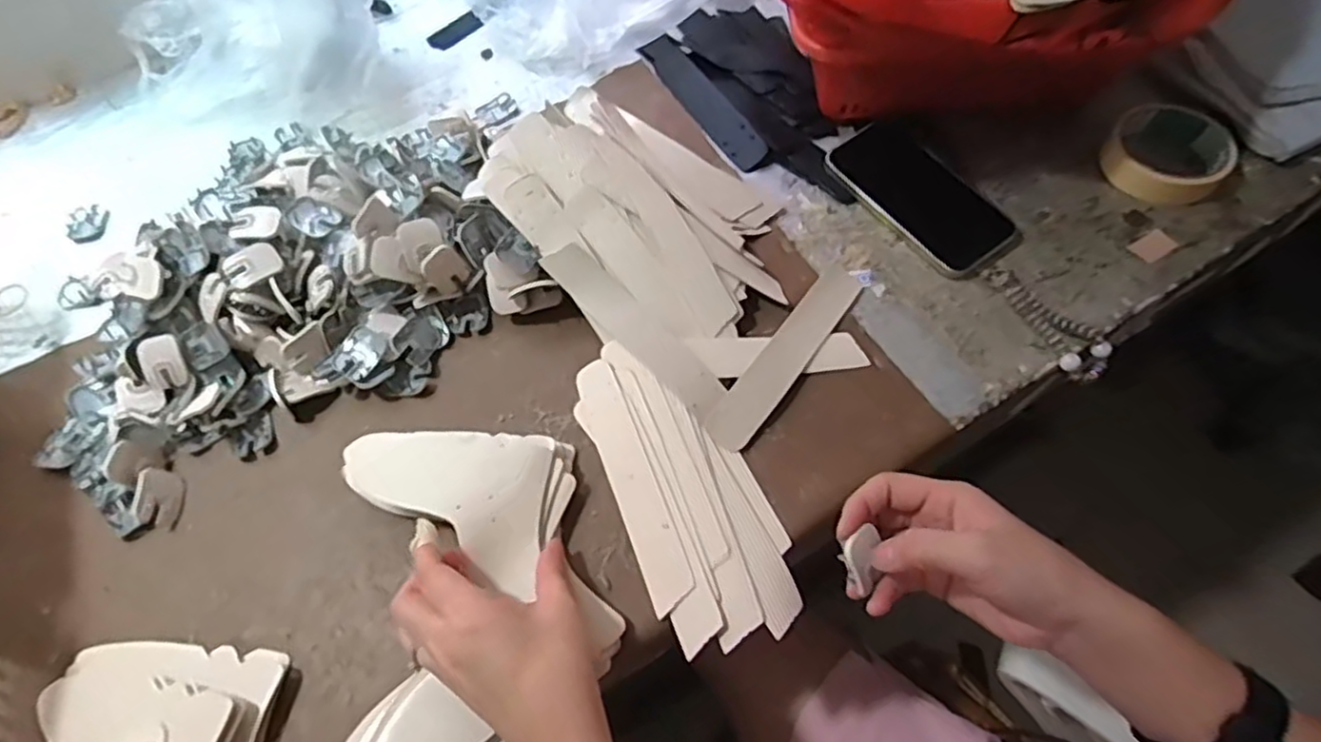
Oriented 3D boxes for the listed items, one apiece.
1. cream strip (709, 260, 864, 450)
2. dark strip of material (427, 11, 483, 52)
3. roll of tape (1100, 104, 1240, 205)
[{"bbox_3d":[0.098,-0.016,0.532,0.034,0.009,0.182,37,67,7],"label":"cream strip"},{"bbox_3d":[-0.215,-0.357,0.741,0.068,0.017,0.016,-14,58,26],"label":"dark strip of material"},{"bbox_3d":[0.431,-0.186,0.594,0.093,0.029,0.100,-2,61,3],"label":"roll of tape"}]

